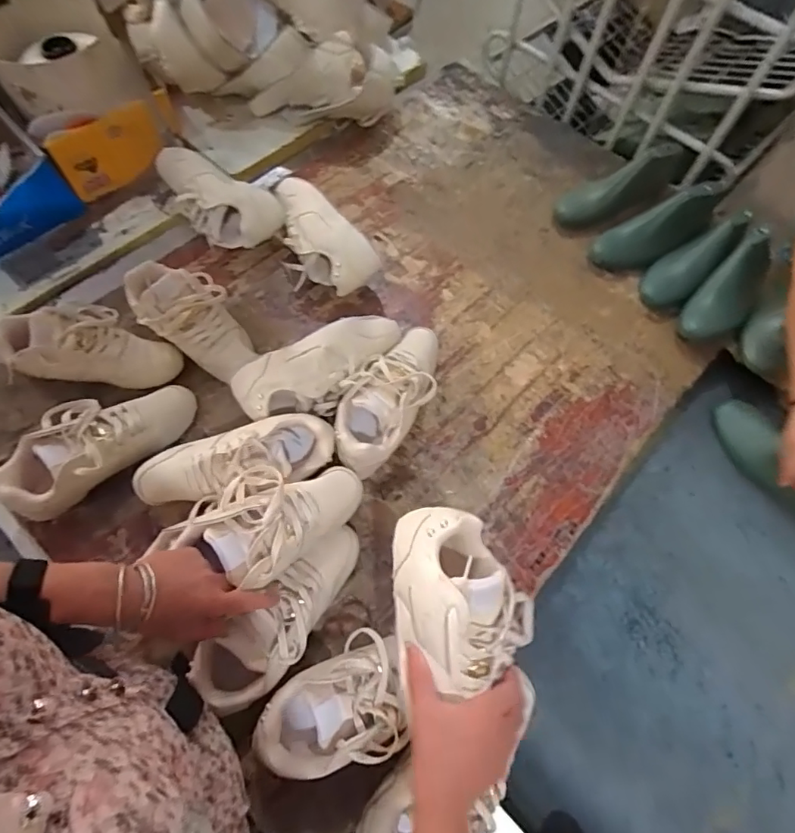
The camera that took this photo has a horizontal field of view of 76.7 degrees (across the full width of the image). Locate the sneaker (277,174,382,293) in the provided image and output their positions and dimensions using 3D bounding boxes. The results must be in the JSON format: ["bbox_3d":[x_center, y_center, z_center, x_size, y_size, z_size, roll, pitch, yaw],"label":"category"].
[{"bbox_3d":[-0.140,-0.284,0.821,0.099,0.103,0.241,-33,71,-16],"label":"sneaker"}]

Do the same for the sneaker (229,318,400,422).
[{"bbox_3d":[-0.102,-0.065,0.728,0.257,0.104,0.092,-29,70,-15],"label":"sneaker"}]

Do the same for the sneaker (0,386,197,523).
[{"bbox_3d":[-0.397,0.032,0.675,0.251,0.087,0.129,-31,71,-16],"label":"sneaker"}]

